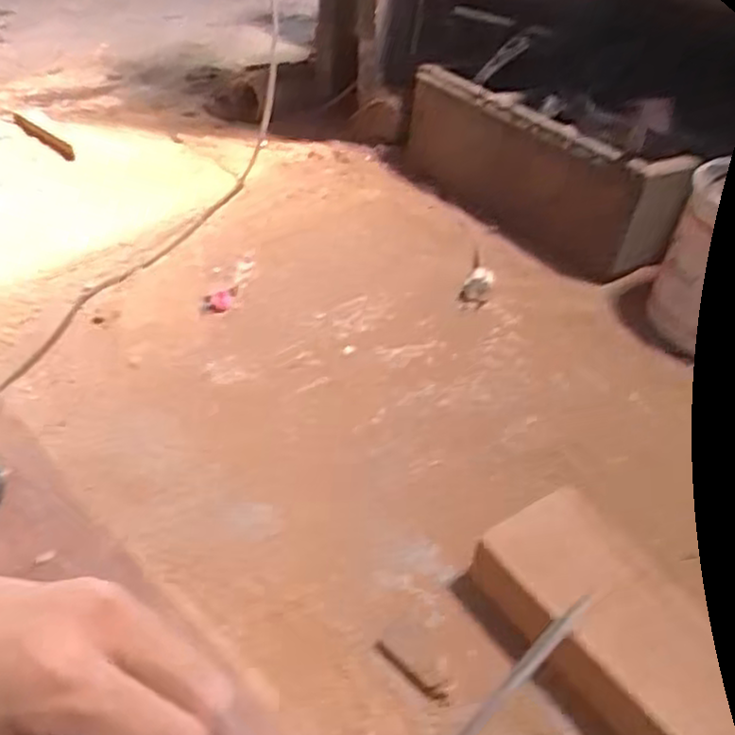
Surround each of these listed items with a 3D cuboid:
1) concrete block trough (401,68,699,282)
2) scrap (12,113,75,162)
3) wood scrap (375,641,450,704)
[{"bbox_3d":[0.244,-0.309,1.136,0.106,0.178,0.480,-25,48,-28],"label":"concrete block trough"},{"bbox_3d":[-0.631,-0.451,1.434,0.030,0.016,0.252,-31,49,-33],"label":"scrap"},{"bbox_3d":[0.033,0.251,0.604,0.073,0.005,0.011,31,48,31],"label":"wood scrap"}]

